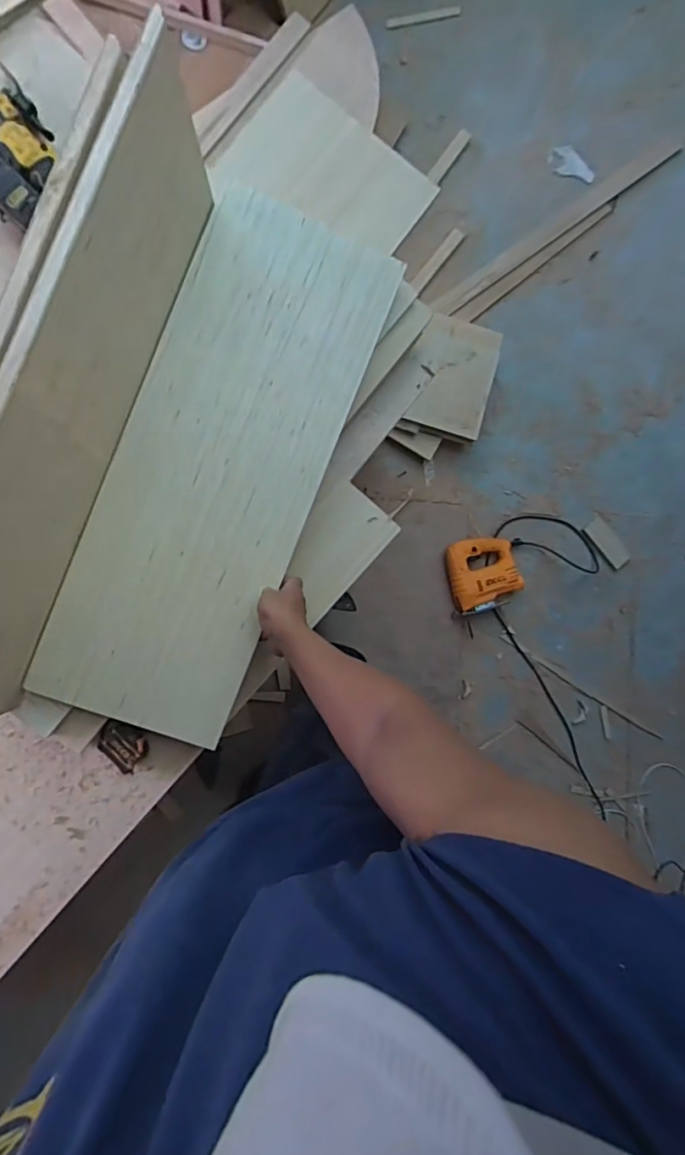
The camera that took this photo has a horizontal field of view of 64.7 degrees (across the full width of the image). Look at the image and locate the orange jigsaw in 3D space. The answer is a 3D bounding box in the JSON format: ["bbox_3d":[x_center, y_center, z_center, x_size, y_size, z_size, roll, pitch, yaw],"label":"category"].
[{"bbox_3d":[0.374,0.012,1.418,0.184,0.063,0.232,-15,93,-6],"label":"orange jigsaw"}]

